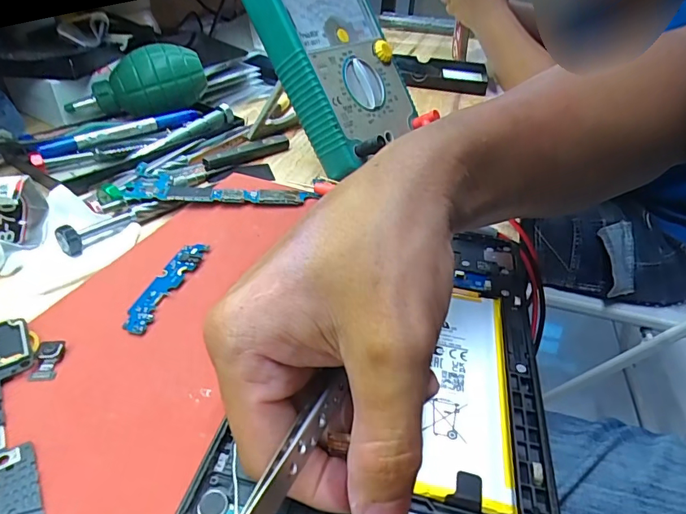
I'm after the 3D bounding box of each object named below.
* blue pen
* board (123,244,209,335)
[{"bbox_3d":[-0.183,-0.106,0.379,0.132,0.013,0.011,-26,46,-32],"label":"blue pen"},{"bbox_3d":[-0.095,0.014,0.241,0.015,0.004,0.071,10,38,9],"label":"board"}]

